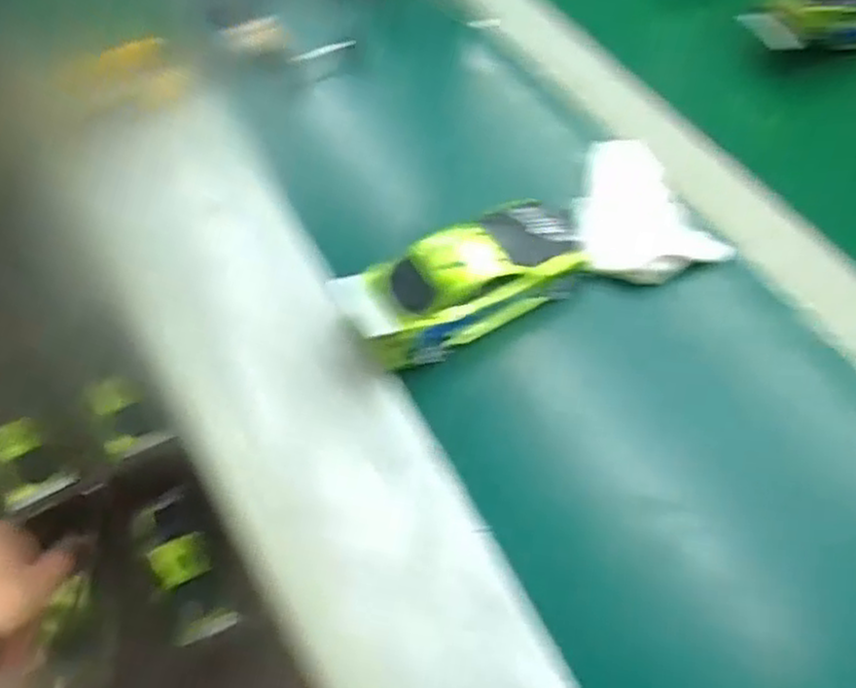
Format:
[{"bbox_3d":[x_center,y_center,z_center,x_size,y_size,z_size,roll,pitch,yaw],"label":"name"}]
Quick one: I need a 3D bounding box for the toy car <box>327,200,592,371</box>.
[{"bbox_3d":[0.020,-0.034,0.391,0.127,0.033,0.052,-28,61,-17],"label":"toy car"}]

